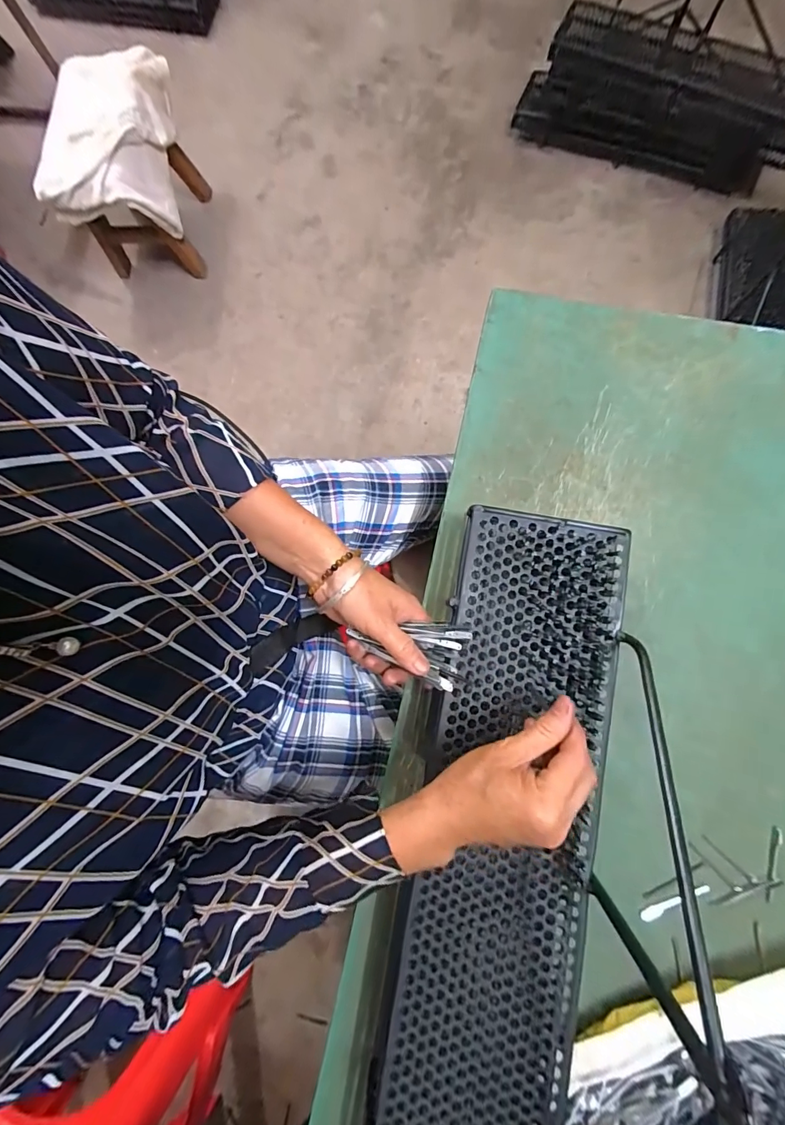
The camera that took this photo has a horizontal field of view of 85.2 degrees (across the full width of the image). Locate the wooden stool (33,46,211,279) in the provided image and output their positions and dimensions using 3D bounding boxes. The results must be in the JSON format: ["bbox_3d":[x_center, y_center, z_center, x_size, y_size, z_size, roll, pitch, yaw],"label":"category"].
[{"bbox_3d":[-0.689,-1.019,1.126,0.273,0.309,0.413,-2,83,4],"label":"wooden stool"}]

